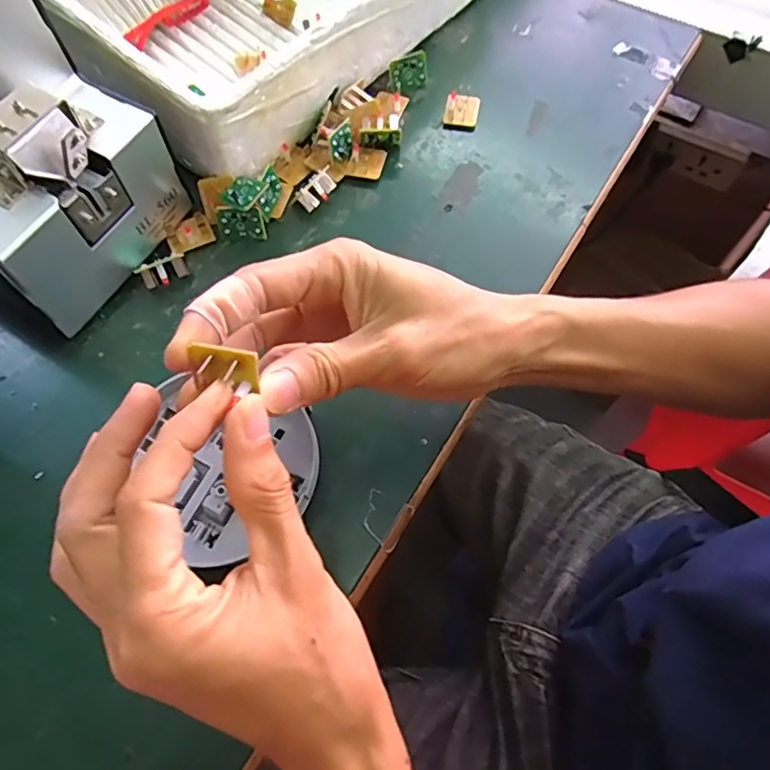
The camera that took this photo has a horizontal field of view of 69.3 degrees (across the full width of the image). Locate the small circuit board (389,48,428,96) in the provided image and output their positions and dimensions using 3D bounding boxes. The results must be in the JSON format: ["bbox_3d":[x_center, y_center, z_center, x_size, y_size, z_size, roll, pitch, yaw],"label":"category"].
[{"bbox_3d":[0.019,-0.242,0.431,0.030,0.028,0.007,-27,51,-1],"label":"small circuit board"}]

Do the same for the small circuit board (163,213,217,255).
[{"bbox_3d":[-0.131,-0.102,0.373,0.029,0.007,0.021,-25,103,-8],"label":"small circuit board"}]

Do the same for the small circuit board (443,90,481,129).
[{"bbox_3d":[0.059,-0.208,0.426,0.026,0.012,0.030,12,65,6],"label":"small circuit board"}]

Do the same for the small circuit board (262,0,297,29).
[{"bbox_3d":[-0.082,-0.291,0.429,0.026,0.021,0.004,29,46,-7],"label":"small circuit board"}]

